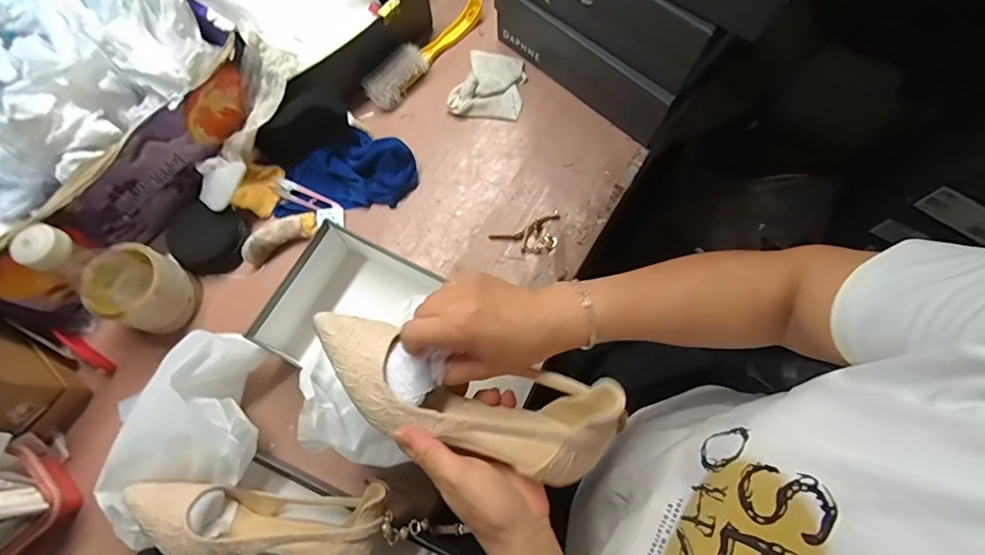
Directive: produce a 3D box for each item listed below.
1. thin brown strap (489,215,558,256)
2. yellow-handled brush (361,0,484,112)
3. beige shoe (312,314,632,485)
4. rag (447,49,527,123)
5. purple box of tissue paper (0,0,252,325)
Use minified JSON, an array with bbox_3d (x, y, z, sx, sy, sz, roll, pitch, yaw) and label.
[{"bbox_3d":[0.051,-0.053,0.605,0.089,0.017,0.053,-25,73,-8],"label":"thin brown strap"},{"bbox_3d":[-0.099,-0.344,0.702,0.053,0.042,0.233,37,75,12],"label":"yellow-handled brush"},{"bbox_3d":[-0.032,0.089,0.360,0.242,0.069,0.077,16,72,13],"label":"beige shoe"},{"bbox_3d":[-0.004,-0.288,0.689,0.102,0.030,0.107,9,71,4],"label":"rag"},{"bbox_3d":[-0.510,-0.197,0.546,0.311,0.204,0.388,35,75,11],"label":"purple box of tissue paper"}]

